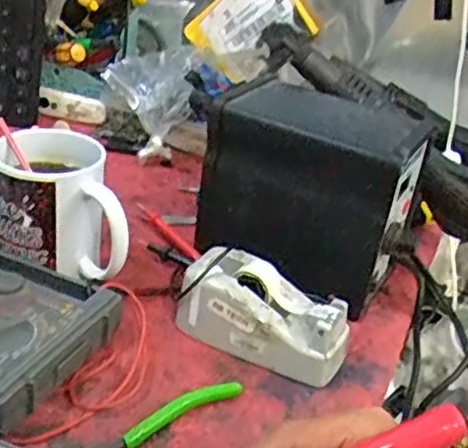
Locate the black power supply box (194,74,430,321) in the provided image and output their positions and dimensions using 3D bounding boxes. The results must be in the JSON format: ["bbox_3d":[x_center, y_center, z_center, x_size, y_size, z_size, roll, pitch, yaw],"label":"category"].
[{"bbox_3d":[0.065,-0.028,0.576,0.157,0.137,0.109,19,32,20],"label":"black power supply box"}]

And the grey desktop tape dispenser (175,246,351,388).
[{"bbox_3d":[0.023,0.061,0.495,0.119,0.051,0.056,20,29,18],"label":"grey desktop tape dispenser"}]

